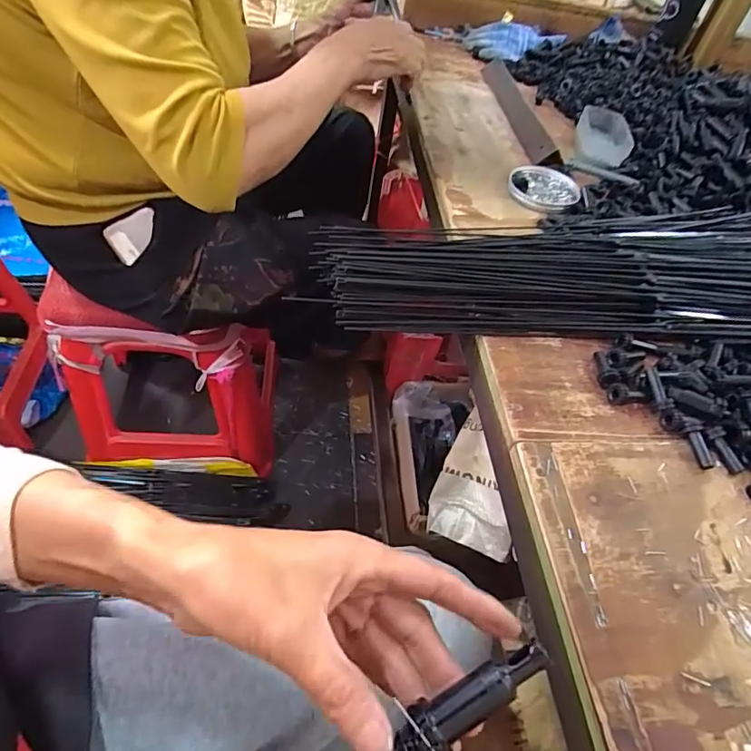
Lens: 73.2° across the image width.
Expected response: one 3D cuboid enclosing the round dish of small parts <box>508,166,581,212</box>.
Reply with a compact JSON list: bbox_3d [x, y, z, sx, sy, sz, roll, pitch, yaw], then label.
[{"bbox_3d":[0.214,-0.238,0.643,0.089,0.007,0.092,2,52,-3],"label":"round dish of small parts"}]

